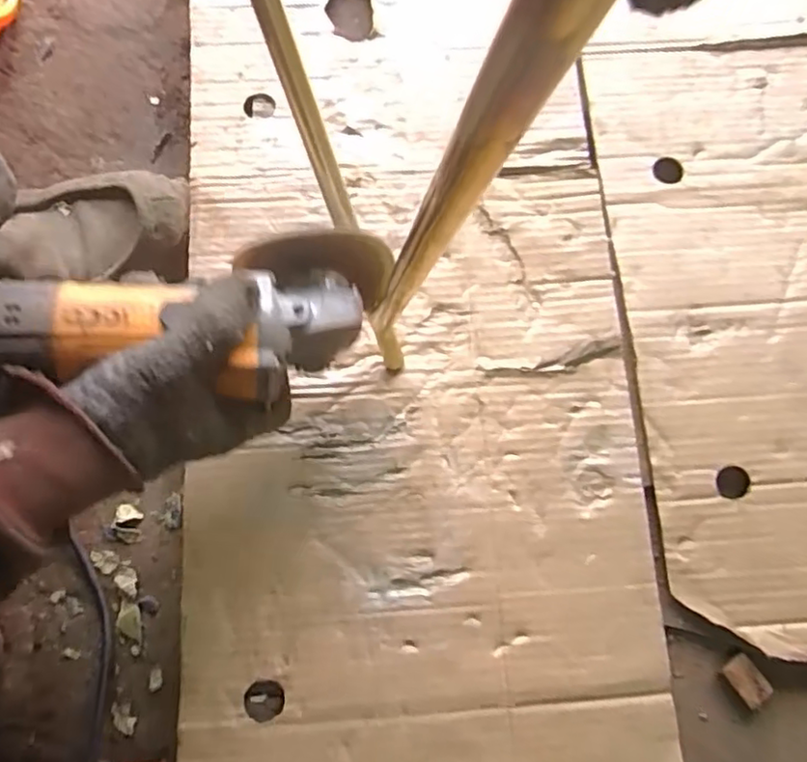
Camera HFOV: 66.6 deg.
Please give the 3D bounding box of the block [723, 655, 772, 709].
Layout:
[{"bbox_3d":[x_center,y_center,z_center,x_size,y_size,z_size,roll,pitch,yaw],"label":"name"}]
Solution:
[{"bbox_3d":[0.241,0.211,0.433,0.022,0.013,0.032,-32,78,-9],"label":"block"}]

